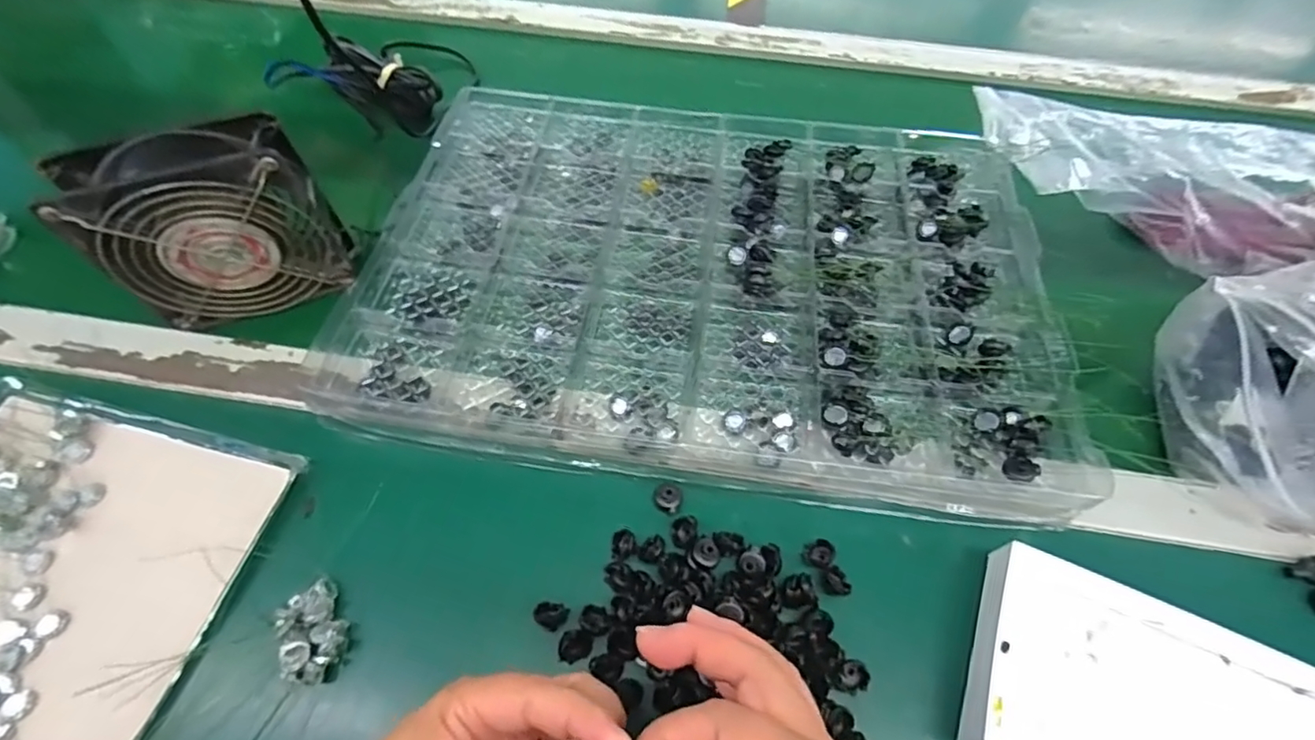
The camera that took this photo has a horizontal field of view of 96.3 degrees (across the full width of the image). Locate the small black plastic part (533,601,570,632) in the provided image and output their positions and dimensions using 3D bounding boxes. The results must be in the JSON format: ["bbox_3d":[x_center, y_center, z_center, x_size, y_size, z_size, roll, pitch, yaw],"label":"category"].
[{"bbox_3d":[-0.054,0.124,0.299,0.015,0.007,0.013,25,61,12],"label":"small black plastic part"}]

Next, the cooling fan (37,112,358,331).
[{"bbox_3d":[-0.266,-0.088,0.359,0.118,0.104,0.046,-17,61,-13],"label":"cooling fan"}]

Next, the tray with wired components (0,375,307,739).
[{"bbox_3d":[-0.318,0.111,0.288,0.201,0.016,0.200,14,59,6],"label":"tray with wired components"}]

